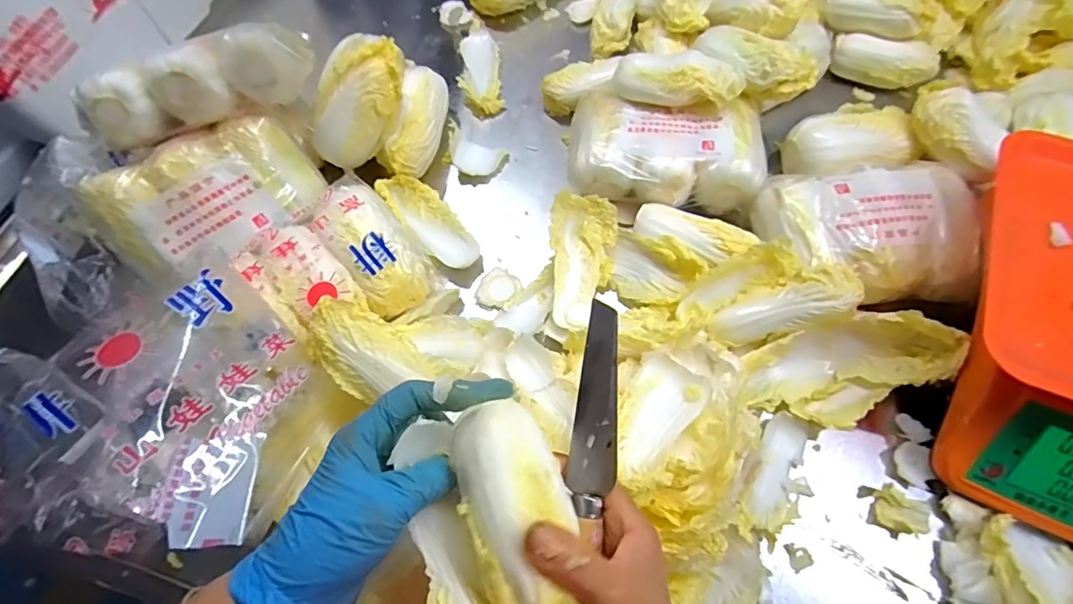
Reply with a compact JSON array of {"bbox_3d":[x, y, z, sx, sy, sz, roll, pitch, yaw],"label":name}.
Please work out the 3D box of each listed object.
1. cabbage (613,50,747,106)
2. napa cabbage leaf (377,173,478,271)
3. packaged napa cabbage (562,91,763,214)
[{"bbox_3d":[0.140,-0.220,0.515,0.124,0.036,0.051,15,65,11],"label":"cabbage"},{"bbox_3d":[-0.107,-0.083,0.531,0.052,0.030,0.127,-36,67,-13],"label":"napa cabbage leaf"},{"bbox_3d":[0.131,-0.156,0.535,0.188,0.063,0.119,6,64,6],"label":"packaged napa cabbage"}]

